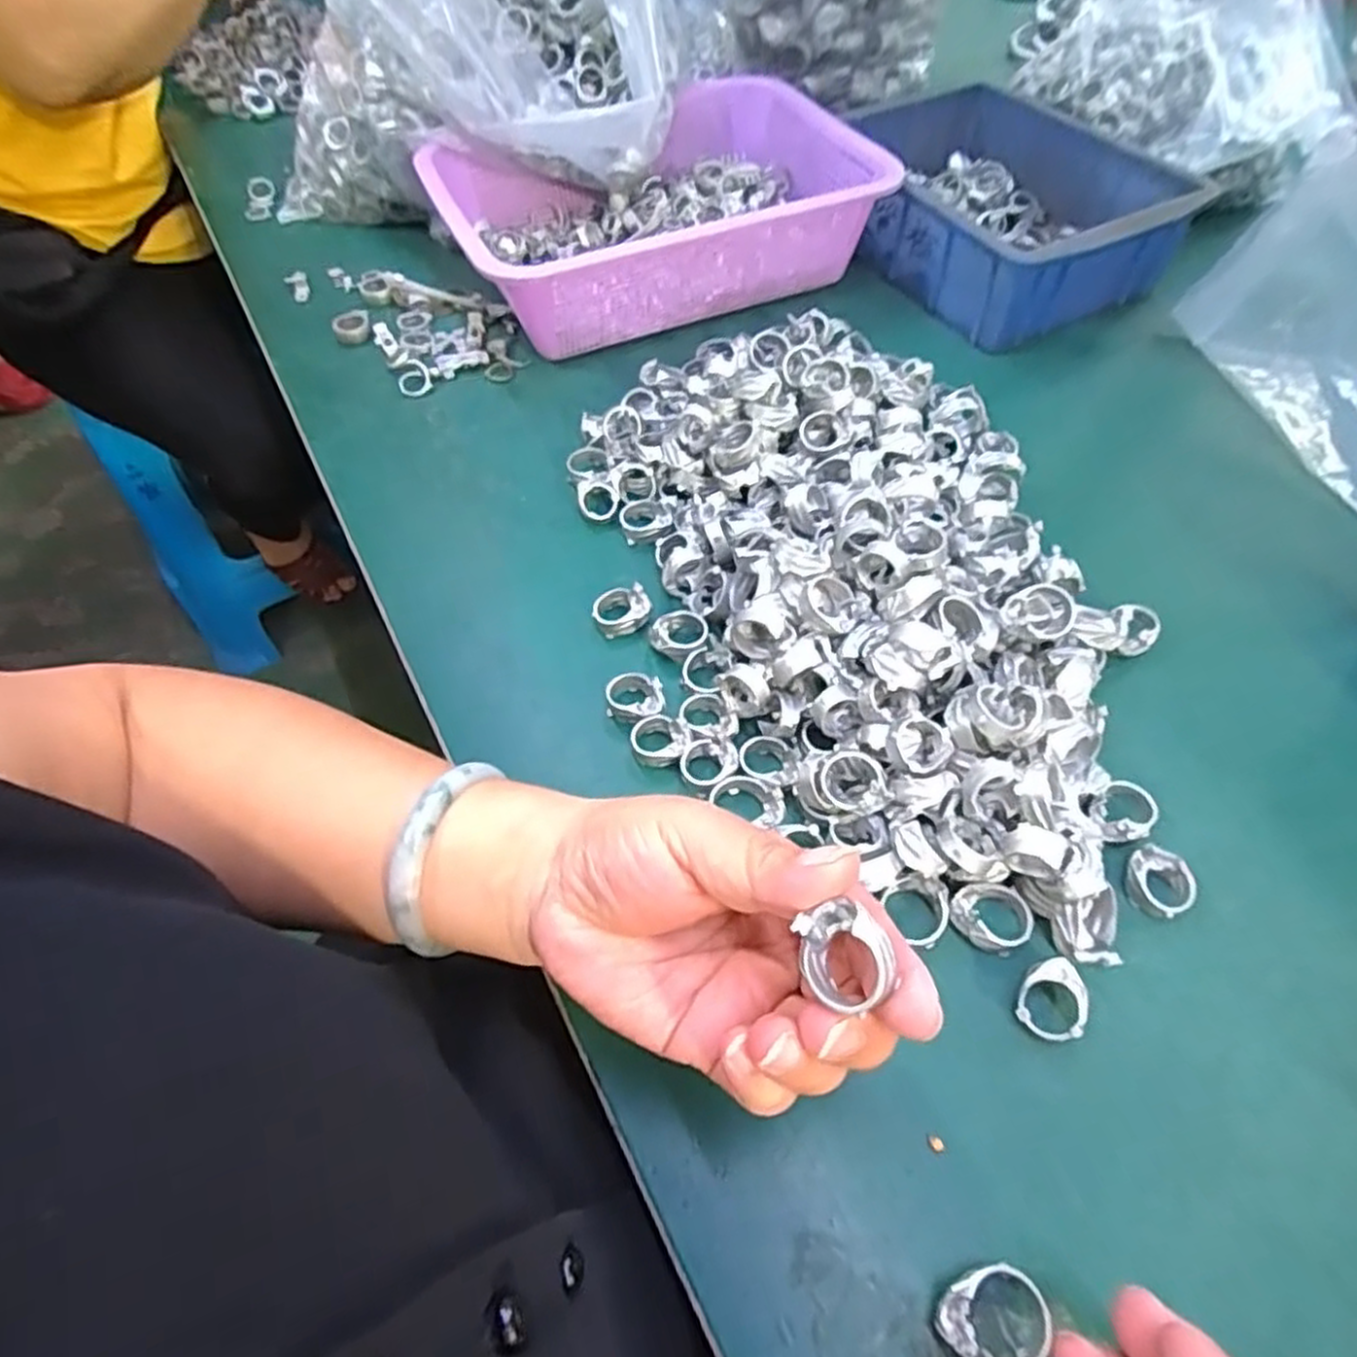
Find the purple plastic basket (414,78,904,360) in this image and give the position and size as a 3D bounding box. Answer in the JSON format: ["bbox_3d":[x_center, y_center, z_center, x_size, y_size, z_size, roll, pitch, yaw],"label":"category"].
[{"bbox_3d":[-0.018,-0.346,0.572,0.298,0.073,0.221,-24,58,-13],"label":"purple plastic basket"}]

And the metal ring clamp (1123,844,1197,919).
[{"bbox_3d":[0.194,0.082,0.310,0.024,0.011,0.024,-1,55,1],"label":"metal ring clamp"}]

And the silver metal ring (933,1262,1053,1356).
[{"bbox_3d":[0.096,0.196,0.235,0.035,0.013,0.025,-8,55,-4],"label":"silver metal ring"}]

